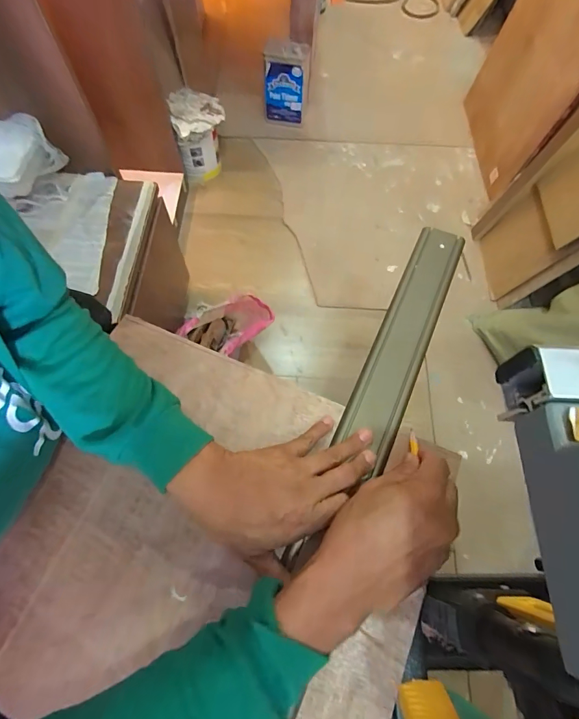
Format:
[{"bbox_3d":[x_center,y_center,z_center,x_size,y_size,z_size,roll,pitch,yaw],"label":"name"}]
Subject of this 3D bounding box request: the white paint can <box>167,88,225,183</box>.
[{"bbox_3d":[-0.300,-0.746,1.275,0.165,0.252,0.164,1,66,-1],"label":"white paint can"}]

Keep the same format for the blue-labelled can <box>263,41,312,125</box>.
[{"bbox_3d":[-0.011,-1.034,1.413,0.158,0.253,0.115,14,66,5],"label":"blue-labelled can"}]

